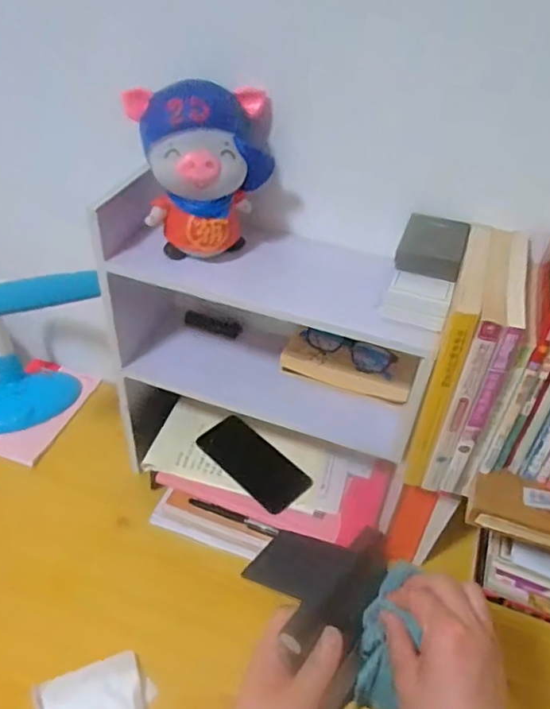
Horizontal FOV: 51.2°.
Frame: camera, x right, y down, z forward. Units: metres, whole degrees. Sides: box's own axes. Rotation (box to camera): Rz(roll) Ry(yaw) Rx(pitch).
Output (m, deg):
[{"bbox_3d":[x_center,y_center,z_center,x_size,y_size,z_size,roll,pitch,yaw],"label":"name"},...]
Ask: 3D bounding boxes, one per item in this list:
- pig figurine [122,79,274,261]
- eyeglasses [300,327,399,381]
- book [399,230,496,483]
[{"bbox_3d":[-0.076,-0.195,0.617,0.145,0.162,0.094,-6,43,-11],"label":"pig figurine"},{"bbox_3d":[0.092,-0.007,0.734,0.126,0.024,0.036,20,44,18],"label":"eyeglasses"},{"bbox_3d":[0.186,0.001,0.624,0.023,0.227,0.170,15,43,12],"label":"book"}]

